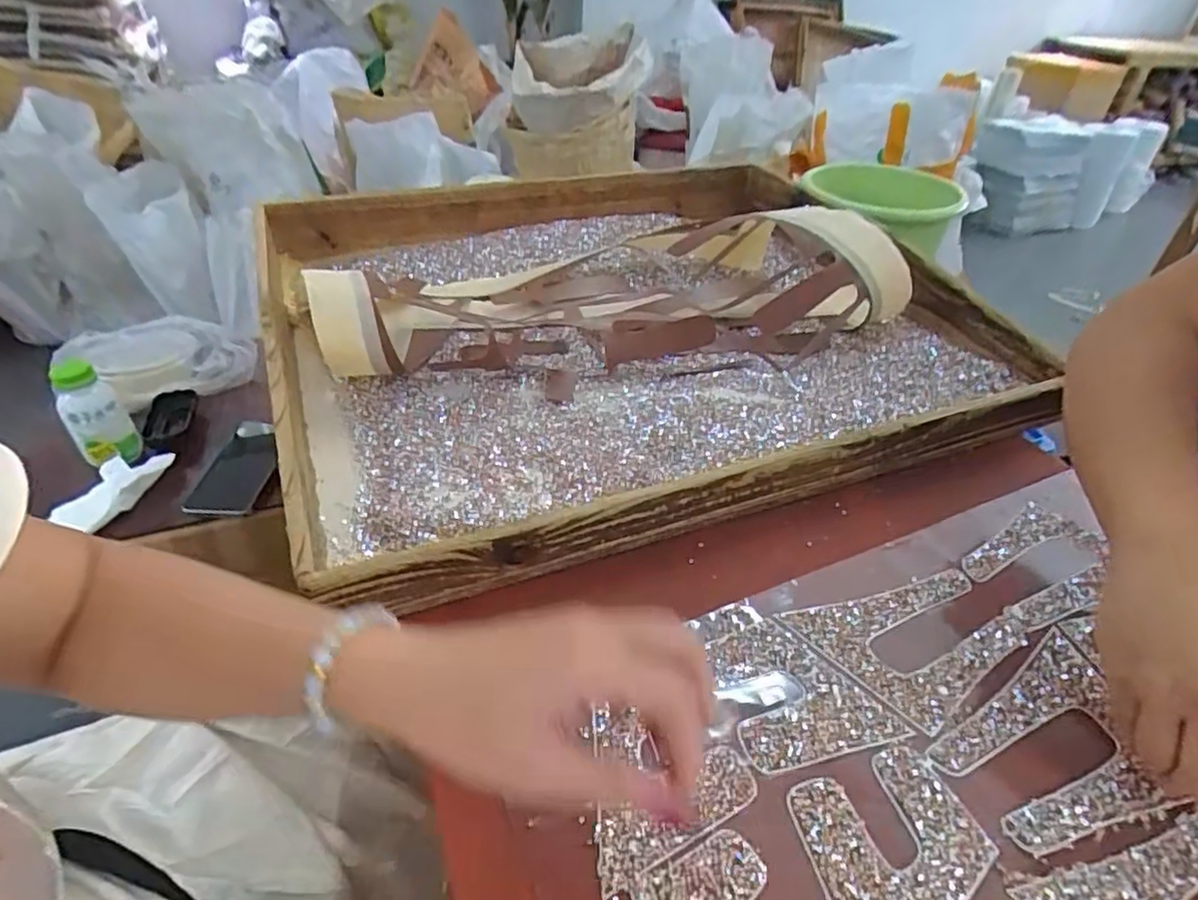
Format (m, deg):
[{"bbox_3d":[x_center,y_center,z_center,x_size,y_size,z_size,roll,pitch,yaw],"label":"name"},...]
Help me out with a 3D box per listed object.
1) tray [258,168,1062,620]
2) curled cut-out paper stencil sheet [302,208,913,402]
[{"bbox_3d":[0.027,-0.174,0.713,0.695,0.104,0.613,-14,40,-18],"label":"tray"},{"bbox_3d":[0.011,-0.204,0.733,0.592,0.107,0.283,-9,39,-13],"label":"curled cut-out paper stencil sheet"}]

